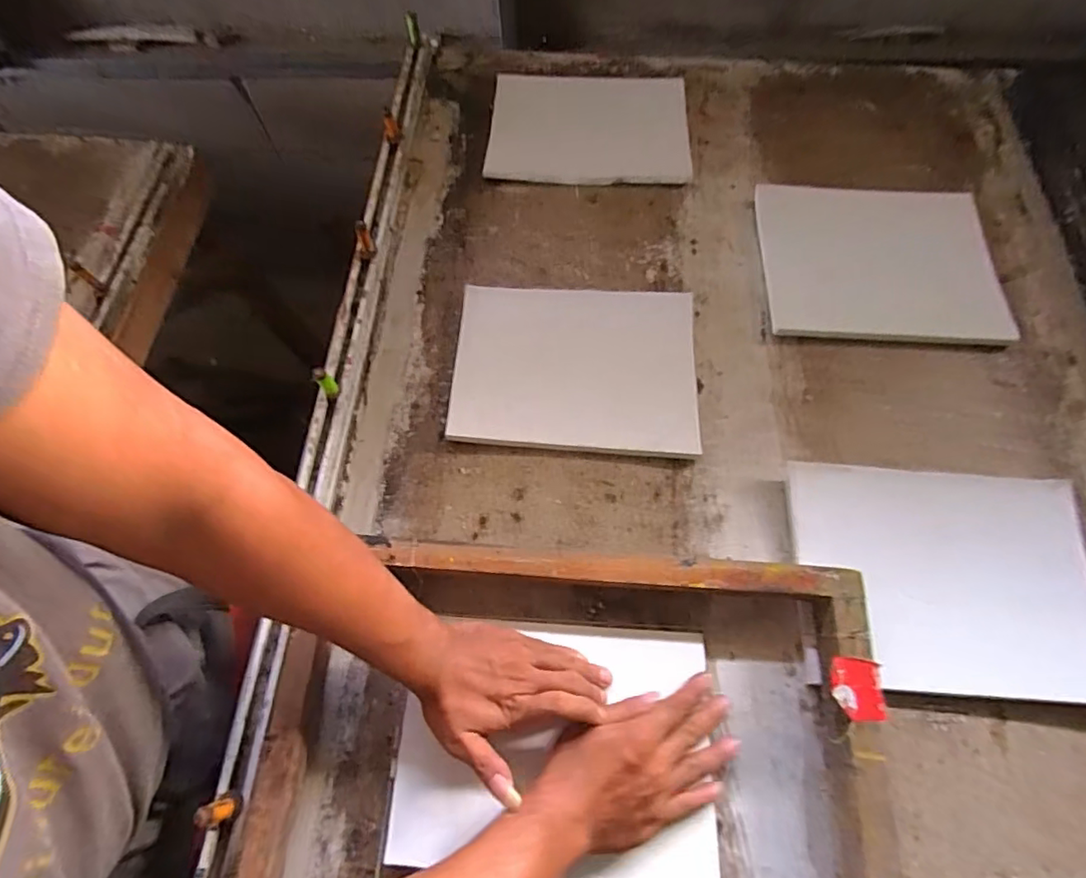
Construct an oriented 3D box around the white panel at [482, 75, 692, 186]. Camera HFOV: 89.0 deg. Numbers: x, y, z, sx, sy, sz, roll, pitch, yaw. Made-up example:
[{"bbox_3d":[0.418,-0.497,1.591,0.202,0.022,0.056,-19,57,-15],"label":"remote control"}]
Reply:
[{"bbox_3d":[0.063,-0.440,0.777,0.271,0.015,0.202,0,69,4],"label":"white panel"}]

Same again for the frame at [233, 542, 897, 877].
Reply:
[{"bbox_3d":[0.023,0.298,0.458,0.507,0.058,0.403,3,68,4],"label":"frame"}]

